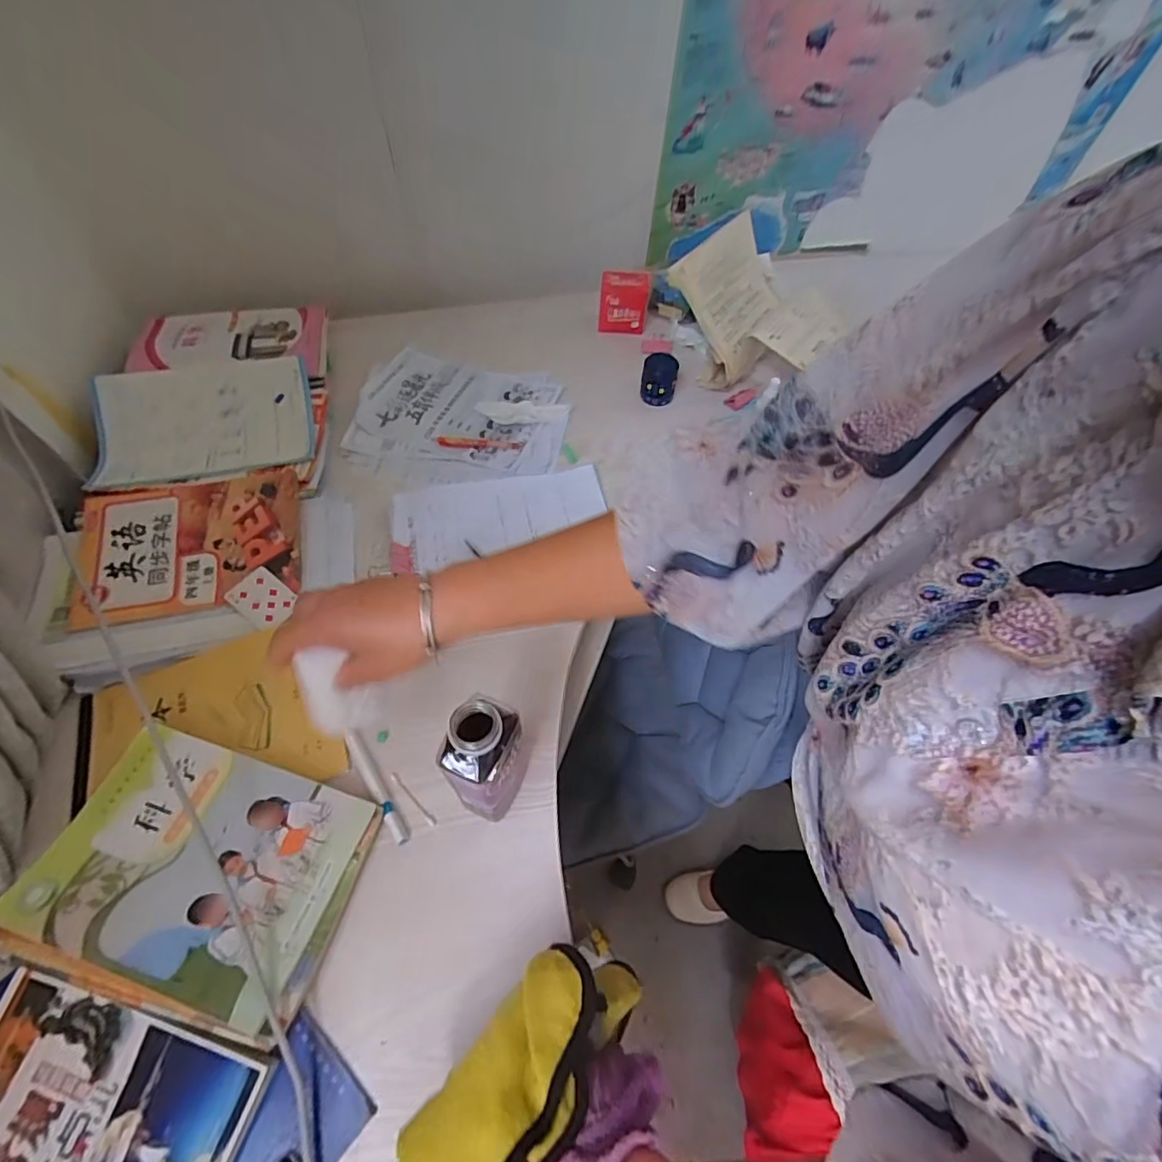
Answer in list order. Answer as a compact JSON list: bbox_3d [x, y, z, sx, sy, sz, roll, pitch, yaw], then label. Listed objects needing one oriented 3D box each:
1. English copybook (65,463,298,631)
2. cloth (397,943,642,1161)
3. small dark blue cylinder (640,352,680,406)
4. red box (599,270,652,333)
[{"bbox_3d":[-0.496,-0.051,0.695,0.258,0.013,0.193,-11,67,-9],"label":"English copybook"},{"bbox_3d":[-0.031,0.341,0.391,0.189,0.066,0.085,-30,63,-38],"label":"cloth"},{"bbox_3d":[0.128,-0.329,0.894,0.057,0.073,0.050,9,56,1],"label":"small dark blue cylinder"},{"bbox_3d":[0.077,-0.504,0.997,0.088,0.092,0.068,10,56,2],"label":"red box"}]

